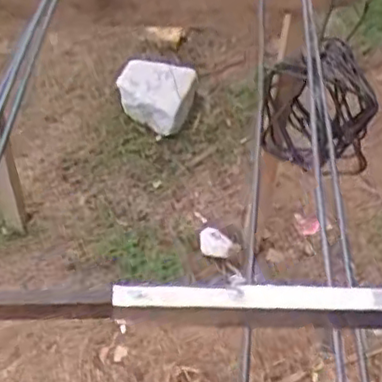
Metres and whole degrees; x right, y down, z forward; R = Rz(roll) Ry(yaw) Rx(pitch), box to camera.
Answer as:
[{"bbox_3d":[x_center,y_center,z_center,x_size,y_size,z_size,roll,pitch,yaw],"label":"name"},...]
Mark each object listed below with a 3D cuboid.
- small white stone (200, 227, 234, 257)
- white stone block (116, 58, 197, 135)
[{"bbox_3d":[0.057,0.129,1.655,0.066,0.032,0.091,-35,59,-31],"label":"small white stone"},{"bbox_3d":[-0.102,-0.266,1.939,0.215,0.129,0.200,7,49,2],"label":"white stone block"}]

